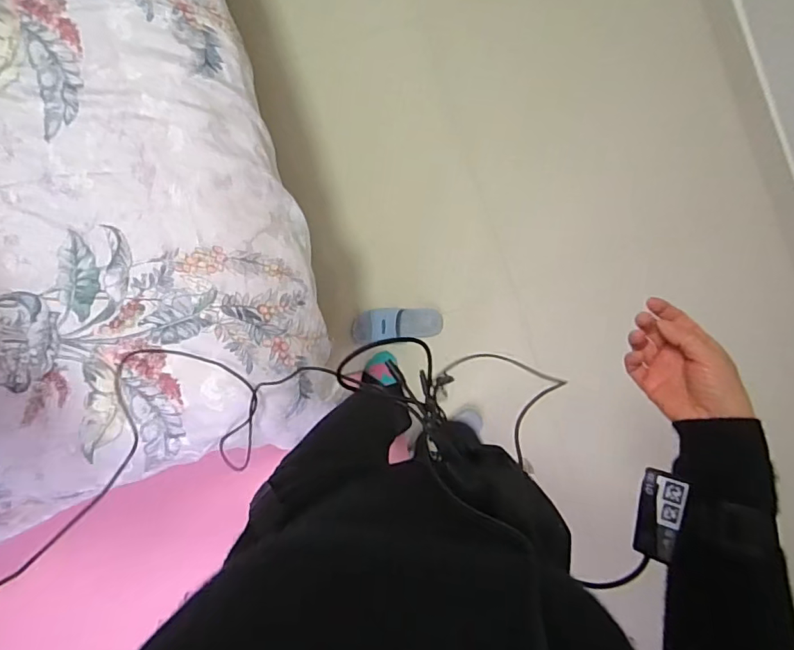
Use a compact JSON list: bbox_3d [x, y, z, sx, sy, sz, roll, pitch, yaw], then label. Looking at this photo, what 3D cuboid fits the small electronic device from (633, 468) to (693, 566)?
[{"bbox_3d":[0.214,0.155,0.414,0.023,0.024,0.069,10,91,-1],"label":"small electronic device"}]

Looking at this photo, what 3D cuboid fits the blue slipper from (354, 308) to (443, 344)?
[{"bbox_3d":[0.004,-0.003,1.363,0.242,0.085,0.083,-6,91,-1],"label":"blue slipper"}]

